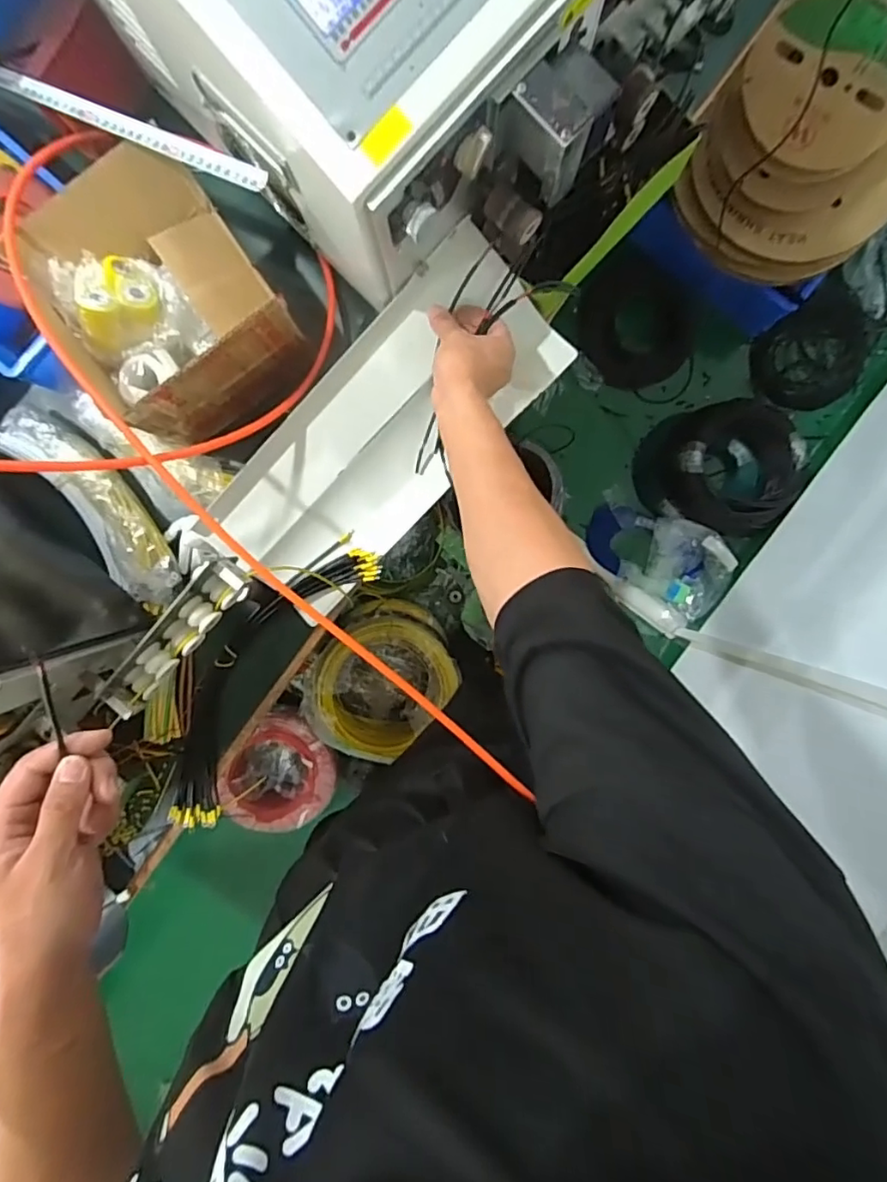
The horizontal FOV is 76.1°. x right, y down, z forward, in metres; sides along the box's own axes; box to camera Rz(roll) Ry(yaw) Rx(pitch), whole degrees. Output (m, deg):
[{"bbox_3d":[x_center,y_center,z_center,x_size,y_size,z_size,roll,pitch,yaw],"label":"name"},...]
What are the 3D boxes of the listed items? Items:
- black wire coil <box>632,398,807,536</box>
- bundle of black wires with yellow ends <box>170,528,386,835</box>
[{"bbox_3d":[0.631,-0.294,1.304,0.338,0.109,0.290,15,95,-1],"label":"black wire coil"},{"bbox_3d":[-0.238,0.105,0.694,0.123,0.038,0.419,34,95,-2],"label":"bundle of black wires with yellow ends"}]

